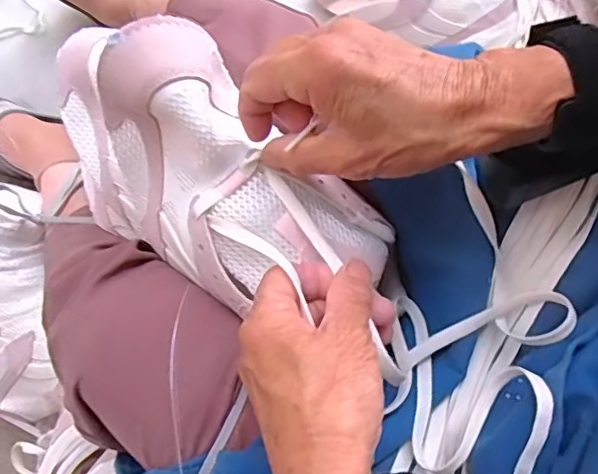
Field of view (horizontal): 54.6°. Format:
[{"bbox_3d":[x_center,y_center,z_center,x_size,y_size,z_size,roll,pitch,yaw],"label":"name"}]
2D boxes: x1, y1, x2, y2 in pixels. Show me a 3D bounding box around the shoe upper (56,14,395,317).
[{"bbox_3d":[-0.040,-0.027,0.318,0.196,0.081,0.104,41,80,9],"label":"shoe upper"}]

